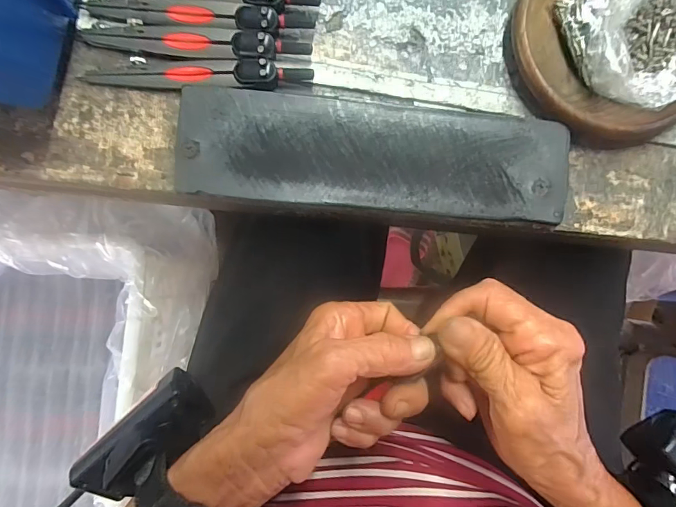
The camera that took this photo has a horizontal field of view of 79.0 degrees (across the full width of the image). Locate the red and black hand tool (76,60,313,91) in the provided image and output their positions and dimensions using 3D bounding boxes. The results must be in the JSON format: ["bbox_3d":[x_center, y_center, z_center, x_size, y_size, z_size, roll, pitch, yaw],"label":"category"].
[{"bbox_3d":[-0.077,-0.098,0.227,0.125,0.012,0.015,0,86,-2],"label":"red and black hand tool"}]

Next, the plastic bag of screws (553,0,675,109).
[{"bbox_3d":[0.167,-0.115,0.216,0.072,0.033,0.071,-12,87,-3],"label":"plastic bag of screws"}]

